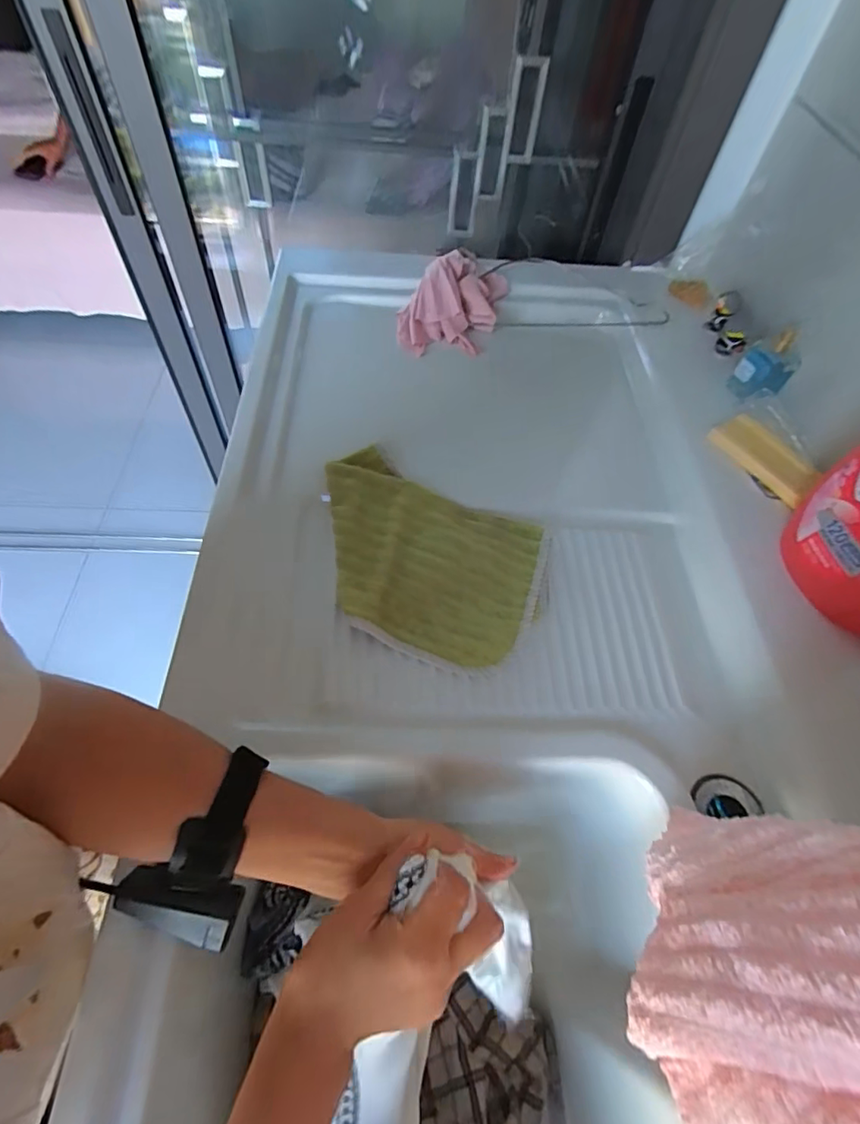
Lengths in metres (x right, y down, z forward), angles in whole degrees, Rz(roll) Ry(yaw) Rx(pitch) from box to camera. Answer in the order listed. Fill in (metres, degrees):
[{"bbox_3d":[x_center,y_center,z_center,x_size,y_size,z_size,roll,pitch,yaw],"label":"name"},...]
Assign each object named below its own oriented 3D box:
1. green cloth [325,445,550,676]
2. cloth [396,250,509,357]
[{"bbox_3d":[-0.012,-0.006,0.504,0.239,0.015,0.180,24,60,9],"label":"green cloth"},{"bbox_3d":[0.033,-0.354,0.719,0.120,0.072,0.162,24,60,10],"label":"cloth"}]

